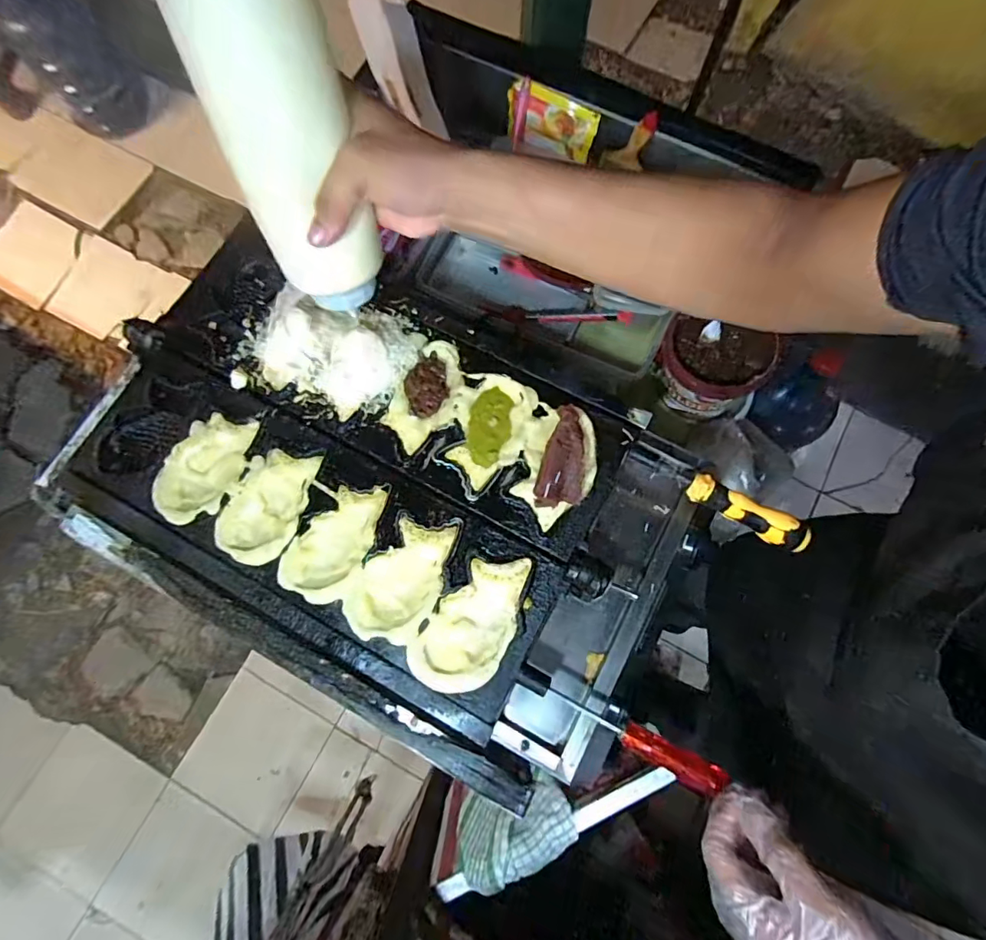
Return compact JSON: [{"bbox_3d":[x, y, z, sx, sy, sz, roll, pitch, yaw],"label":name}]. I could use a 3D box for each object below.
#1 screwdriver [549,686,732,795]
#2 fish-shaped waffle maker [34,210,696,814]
[{"bbox_3d":[0.127,0.241,0.446,0.159,0.020,0.026,26,77,6],"label":"screwdriver"},{"bbox_3d":[-0.118,0.020,0.512,0.598,0.084,0.373,28,78,7],"label":"fish-shaped waffle maker"}]

